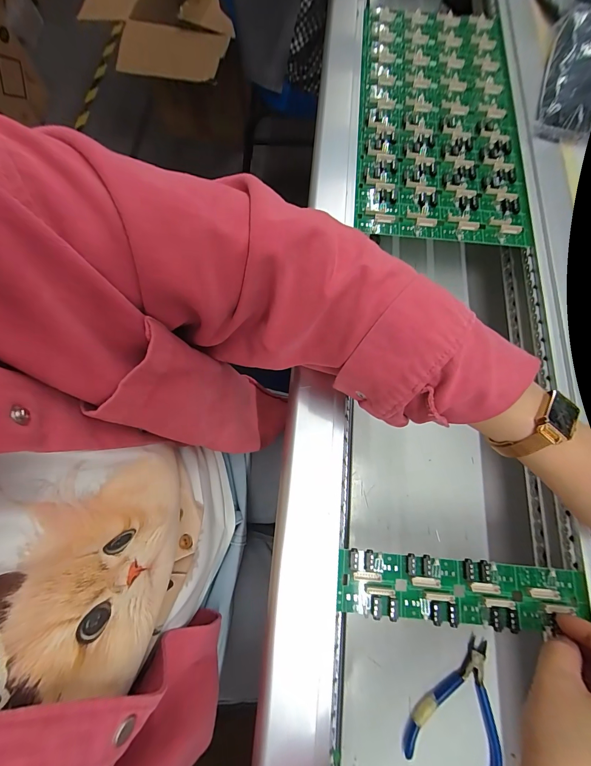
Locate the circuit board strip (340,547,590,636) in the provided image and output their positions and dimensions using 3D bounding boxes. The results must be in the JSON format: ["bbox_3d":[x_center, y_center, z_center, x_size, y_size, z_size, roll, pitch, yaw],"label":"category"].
[{"bbox_3d":[0.123,0.154,0.240,0.179,0.007,0.044,4,72,0],"label":"circuit board strip"}]

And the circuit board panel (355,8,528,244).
[{"bbox_3d":[0.165,-0.324,0.389,0.174,0.012,0.368,4,72,1],"label":"circuit board panel"}]

